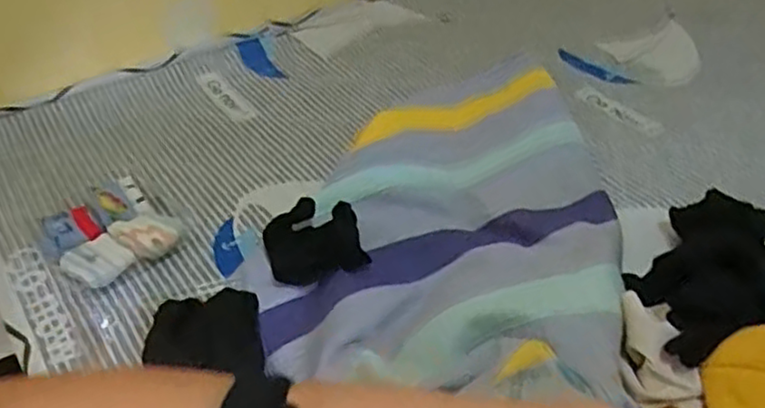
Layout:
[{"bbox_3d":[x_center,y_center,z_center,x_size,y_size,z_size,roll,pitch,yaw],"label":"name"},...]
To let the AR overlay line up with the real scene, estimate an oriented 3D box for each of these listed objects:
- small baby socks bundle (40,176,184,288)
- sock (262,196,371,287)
[{"bbox_3d":[-0.241,0.040,0.644,0.106,0.022,0.054,-32,49,-33],"label":"small baby socks bundle"},{"bbox_3d":[-0.061,0.036,0.626,0.088,0.013,0.077,-15,67,0],"label":"sock"}]

